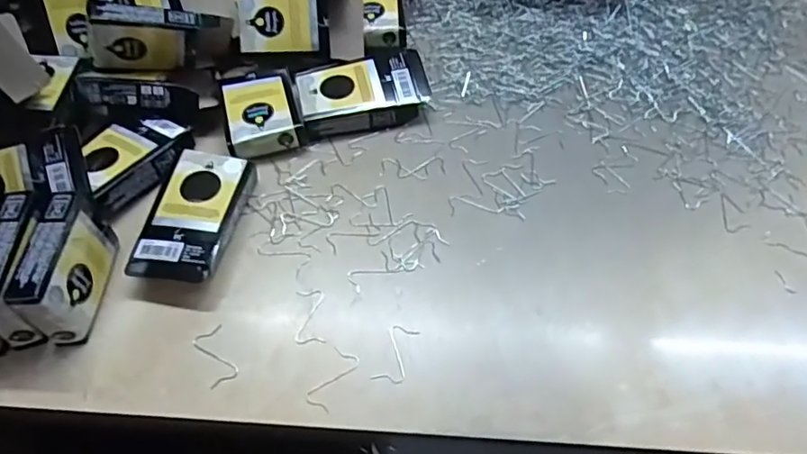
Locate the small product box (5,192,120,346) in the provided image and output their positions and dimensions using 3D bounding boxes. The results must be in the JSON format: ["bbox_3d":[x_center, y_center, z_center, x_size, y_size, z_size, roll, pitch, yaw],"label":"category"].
[{"bbox_3d":[-0.196,0.025,0.338,0.021,0.057,0.071,-3,55,1],"label":"small product box"}]

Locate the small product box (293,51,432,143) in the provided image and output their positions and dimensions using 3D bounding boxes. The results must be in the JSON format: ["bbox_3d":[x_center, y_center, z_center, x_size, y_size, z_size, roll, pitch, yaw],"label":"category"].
[{"bbox_3d":[-0.031,-0.102,0.444,0.098,0.029,0.055,-12,55,-6],"label":"small product box"}]

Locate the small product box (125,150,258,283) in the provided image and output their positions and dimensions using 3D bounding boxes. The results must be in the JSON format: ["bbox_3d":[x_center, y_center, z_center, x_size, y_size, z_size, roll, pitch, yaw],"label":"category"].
[{"bbox_3d":[-0.138,-0.006,0.383,0.050,0.025,0.095,9,55,9],"label":"small product box"}]

